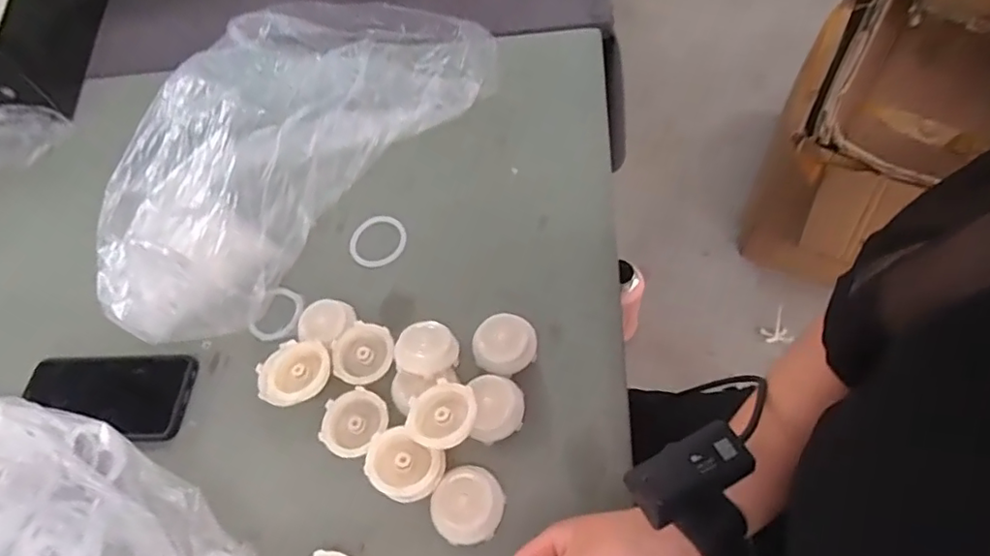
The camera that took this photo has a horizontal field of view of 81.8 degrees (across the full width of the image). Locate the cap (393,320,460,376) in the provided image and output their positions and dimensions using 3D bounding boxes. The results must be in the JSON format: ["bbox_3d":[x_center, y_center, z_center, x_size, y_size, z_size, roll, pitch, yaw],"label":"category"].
[{"bbox_3d":[-0.057,0.062,0.479,0.049,0.023,0.046,-4,58,6],"label":"cap"}]

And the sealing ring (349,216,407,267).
[{"bbox_3d":[-0.117,-0.037,0.571,0.053,0.007,0.058,-1,66,2],"label":"sealing ring"}]

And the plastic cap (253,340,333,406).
[{"bbox_3d":[-0.171,0.077,0.483,0.065,0.014,0.056,-9,58,3],"label":"plastic cap"}]

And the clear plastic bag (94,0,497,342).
[{"bbox_3d":[-0.250,-0.173,0.602,0.311,0.100,0.469,30,67,24],"label":"clear plastic bag"}]

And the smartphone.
[{"bbox_3d":[-0.354,0.107,0.515,0.158,0.016,0.077,-4,58,7],"label":"smartphone"}]

